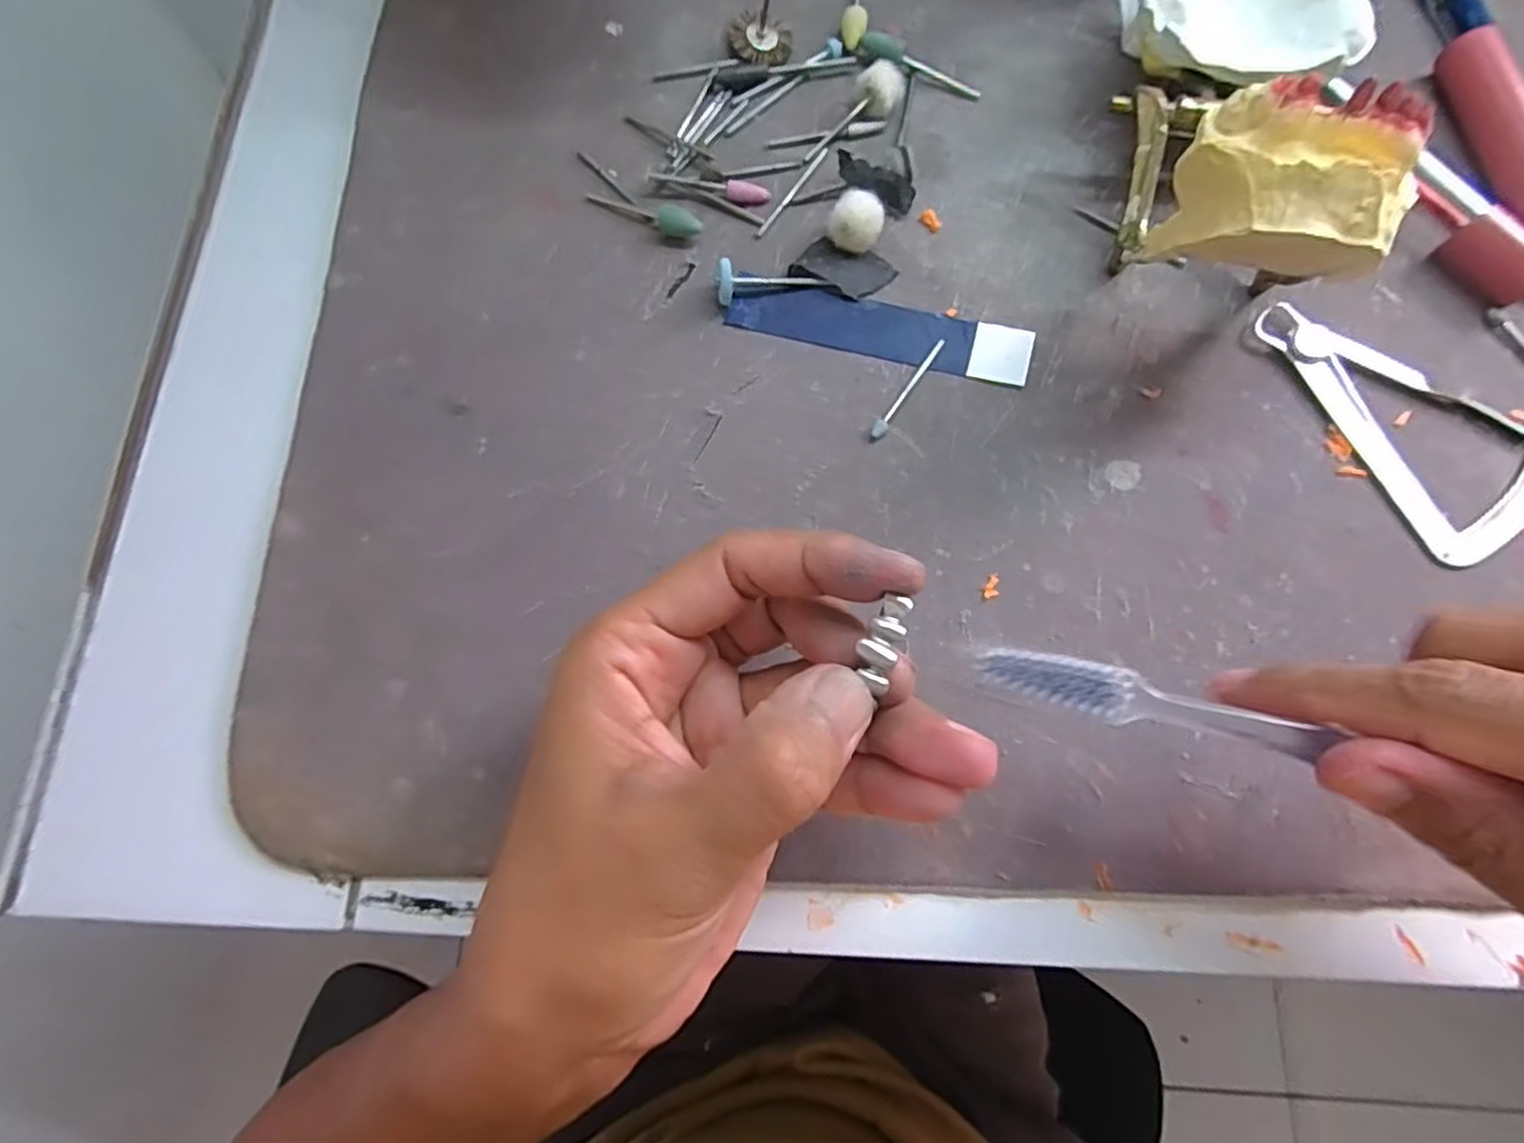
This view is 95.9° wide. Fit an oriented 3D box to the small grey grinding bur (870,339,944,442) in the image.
[{"bbox_3d":[0.049,-0.061,0.228,0.004,0.004,0.042,34,80,9],"label":"small grey grinding bur"}]

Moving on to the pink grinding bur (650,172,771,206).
[{"bbox_3d":[-0.019,-0.140,0.250,0.045,0.005,0.007,14,77,5],"label":"pink grinding bur"}]

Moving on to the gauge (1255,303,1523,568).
[{"bbox_3d":[0.211,-0.054,0.221,0.057,0.004,0.097,-27,77,-5],"label":"gauge"}]

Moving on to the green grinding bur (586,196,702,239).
[{"bbox_3d":[-0.043,-0.130,0.247,0.045,0.008,0.008,26,79,8],"label":"green grinding bur"}]

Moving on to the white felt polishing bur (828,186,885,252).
[{"bbox_3d":[0.033,-0.119,0.236,0.016,0.014,0.016,0,76,2],"label":"white felt polishing bur"}]

